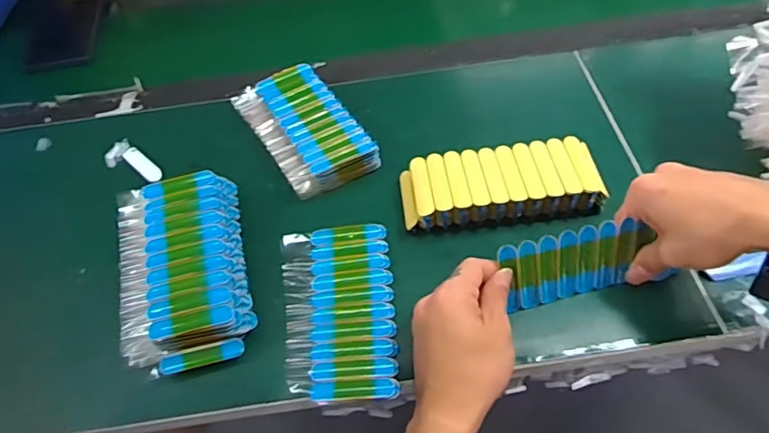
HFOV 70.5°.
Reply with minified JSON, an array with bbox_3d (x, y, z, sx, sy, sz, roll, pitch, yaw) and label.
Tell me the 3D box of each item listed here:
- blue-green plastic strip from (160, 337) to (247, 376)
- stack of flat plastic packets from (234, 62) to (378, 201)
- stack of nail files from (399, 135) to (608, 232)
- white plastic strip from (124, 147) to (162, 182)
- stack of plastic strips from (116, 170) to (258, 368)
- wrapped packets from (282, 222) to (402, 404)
[{"bbox_3d":[-0.139,0.106,0.416,0.062,0.016,0.013,-14,54,-7],"label":"blue-green plastic strip"},{"bbox_3d":[-0.080,-0.091,0.546,0.088,0.026,0.159,-28,57,-16],"label":"stack of flat plastic packets"},{"bbox_3d":[0.101,-0.027,0.480,0.167,0.038,0.063,-4,54,0],"label":"stack of nail files"},{"bbox_3d":[-0.242,-0.052,0.547,0.057,0.005,0.017,36,63,25],"label":"white plastic strip"},{"bbox_3d":[-0.165,0.036,0.449,0.095,0.043,0.155,-14,54,-7],"label":"stack of plastic strips"},{"bbox_3d":[-0.036,0.073,0.439,0.088,0.008,0.150,-7,54,-2],"label":"wrapped packets"}]

